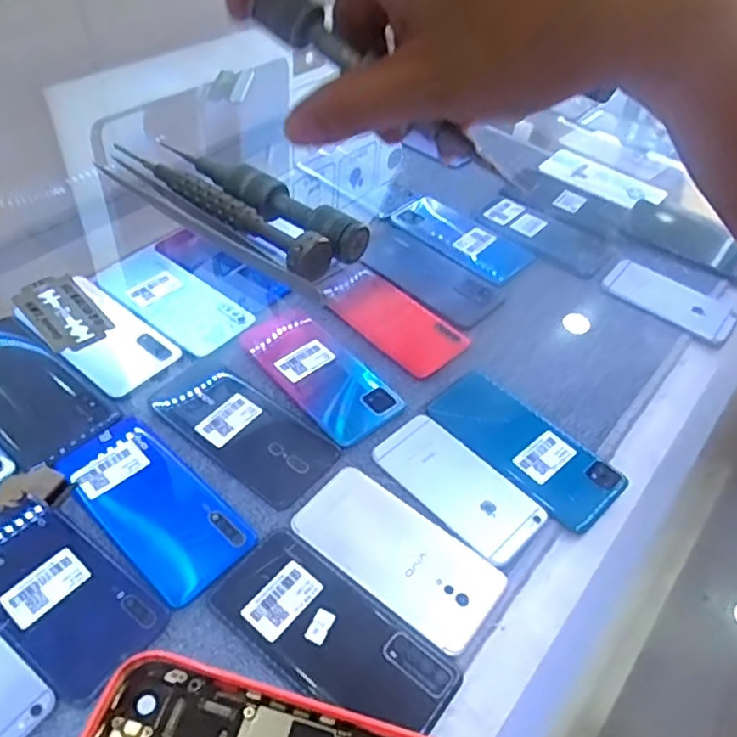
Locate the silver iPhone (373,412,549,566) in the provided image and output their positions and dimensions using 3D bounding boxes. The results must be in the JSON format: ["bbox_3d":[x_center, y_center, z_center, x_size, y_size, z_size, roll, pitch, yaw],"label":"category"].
[{"bbox_3d":[0.071,0.090,0.509,0.065,0.006,0.133,-32,58,-30],"label":"silver iPhone"}]

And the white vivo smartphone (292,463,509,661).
[{"bbox_3d":[0.022,0.131,0.467,0.148,0.004,0.073,33,52,22],"label":"white vivo smartphone"}]

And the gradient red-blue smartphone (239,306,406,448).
[{"bbox_3d":[-0.045,0.000,0.582,0.074,0.005,0.161,-31,57,-30],"label":"gradient red-blue smartphone"}]

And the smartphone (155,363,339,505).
[{"bbox_3d":[-0.105,0.048,0.537,0.158,0.013,0.072,33,52,22],"label":"smartphone"}]

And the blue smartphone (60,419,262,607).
[{"bbox_3d":[-0.161,0.099,0.480,0.158,0.005,0.074,36,53,24],"label":"blue smartphone"}]

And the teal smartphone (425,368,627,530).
[{"bbox_3d":[0.131,0.061,0.540,0.076,0.009,0.163,-30,57,-29],"label":"teal smartphone"}]

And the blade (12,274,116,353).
[{"bbox_3d":[-0.109,-0.021,0.230,0.022,0.004,0.040,-33,59,-31],"label":"blade"}]

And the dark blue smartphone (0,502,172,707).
[{"bbox_3d":[-0.212,0.145,0.434,0.155,0.005,0.076,32,52,22],"label":"dark blue smartphone"}]

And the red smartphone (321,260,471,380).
[{"bbox_3d":[0.020,-0.053,0.640,0.070,0.010,0.159,-31,58,-30],"label":"red smartphone"}]

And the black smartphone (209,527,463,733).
[{"bbox_3d":[-0.024,0.174,0.423,0.161,0.005,0.072,34,53,23],"label":"black smartphone"}]

